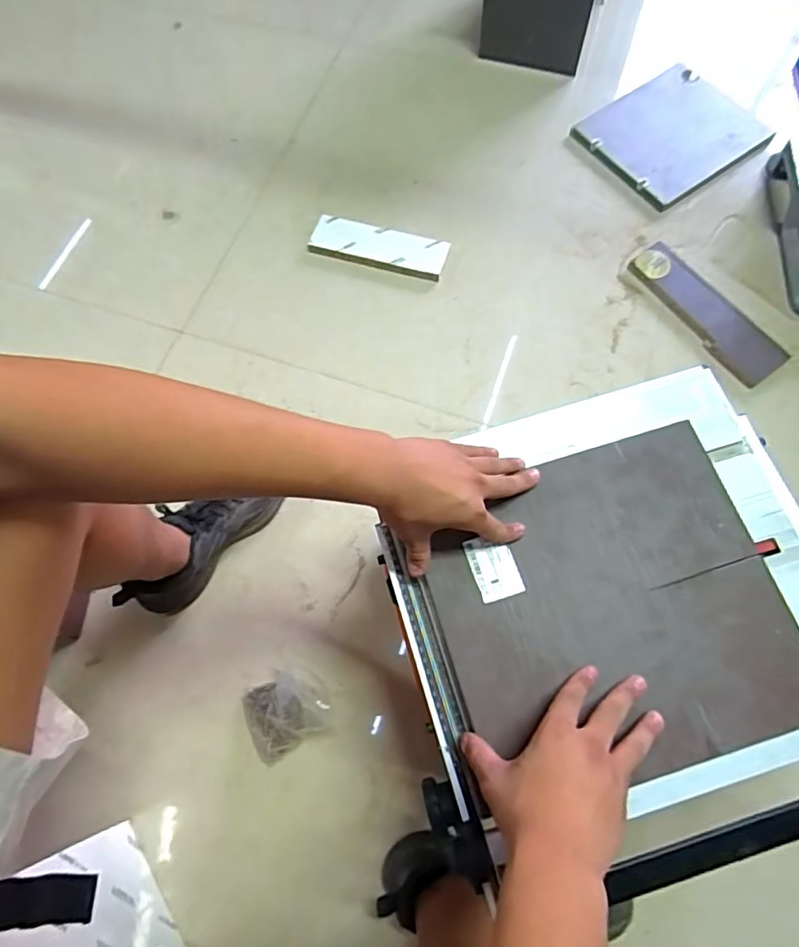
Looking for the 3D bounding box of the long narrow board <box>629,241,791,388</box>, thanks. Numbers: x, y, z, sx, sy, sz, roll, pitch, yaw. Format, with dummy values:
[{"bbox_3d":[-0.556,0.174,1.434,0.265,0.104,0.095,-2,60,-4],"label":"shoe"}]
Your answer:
[{"bbox_3d":[0.539,-0.285,0.974,0.103,0.015,0.303,-34,73,-9],"label":"long narrow board"}]

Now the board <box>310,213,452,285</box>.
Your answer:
[{"bbox_3d":[-0.040,-0.427,1.043,0.256,0.025,0.084,15,72,8],"label":"board"}]

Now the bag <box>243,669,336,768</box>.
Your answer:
[{"bbox_3d":[-0.152,0.325,0.752,0.120,0.082,0.104,-25,71,-6],"label":"bag"}]

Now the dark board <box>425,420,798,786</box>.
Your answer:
[{"bbox_3d":[0.188,0.116,0.496,0.293,0.009,0.275,-16,71,-3],"label":"dark board"}]

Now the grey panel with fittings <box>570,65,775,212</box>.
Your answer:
[{"bbox_3d":[0.557,-0.694,1.116,0.295,0.026,0.265,-38,73,-10],"label":"grey panel with fittings"}]

